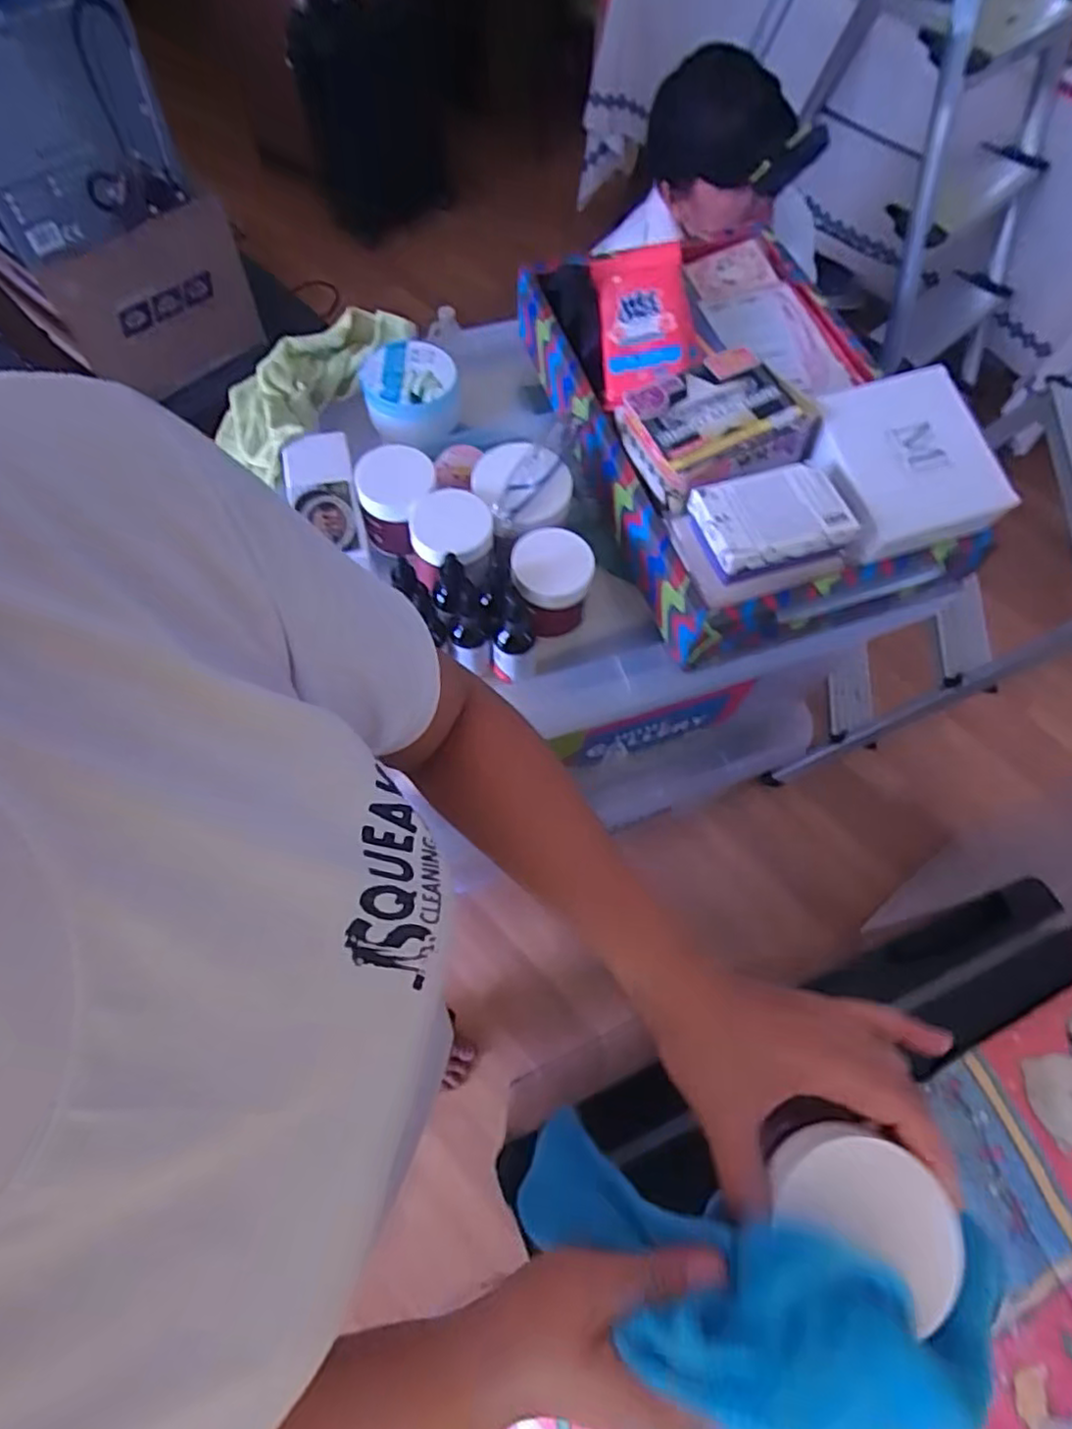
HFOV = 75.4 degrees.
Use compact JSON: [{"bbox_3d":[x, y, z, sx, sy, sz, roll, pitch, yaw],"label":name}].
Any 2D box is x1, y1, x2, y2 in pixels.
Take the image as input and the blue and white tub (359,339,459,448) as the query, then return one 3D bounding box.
[{"bbox_3d":[-0.135,-0.345,0.751,0.102,0.051,0.104,0,65,-1],"label":"blue and white tub"}]

